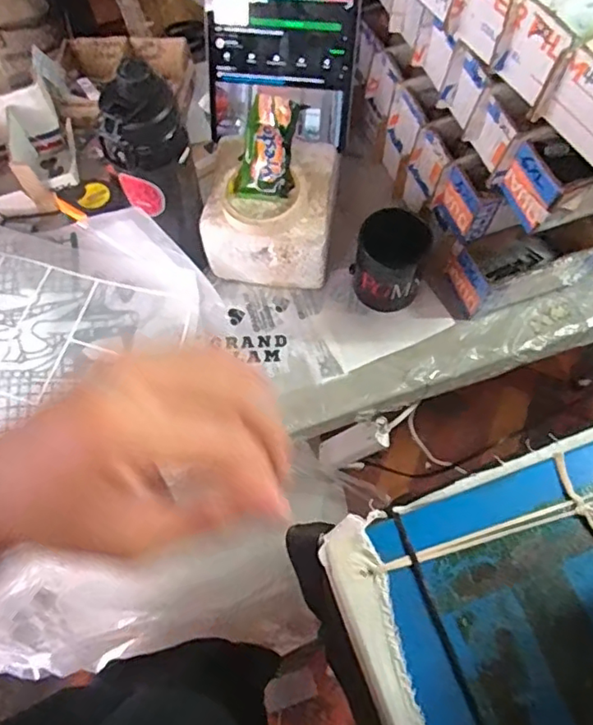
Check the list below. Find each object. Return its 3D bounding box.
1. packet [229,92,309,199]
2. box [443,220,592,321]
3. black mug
[{"bbox_3d":[-0.030,-0.228,0.625,0.062,0.104,0.018,16,27,6],"label":"packet"},{"bbox_3d":[0.264,-0.121,0.688,0.154,0.079,0.078,-21,67,-11],"label":"box"},{"bbox_3d":[0.105,-0.113,0.670,0.080,0.113,0.073,16,66,6],"label":"black mug"}]

